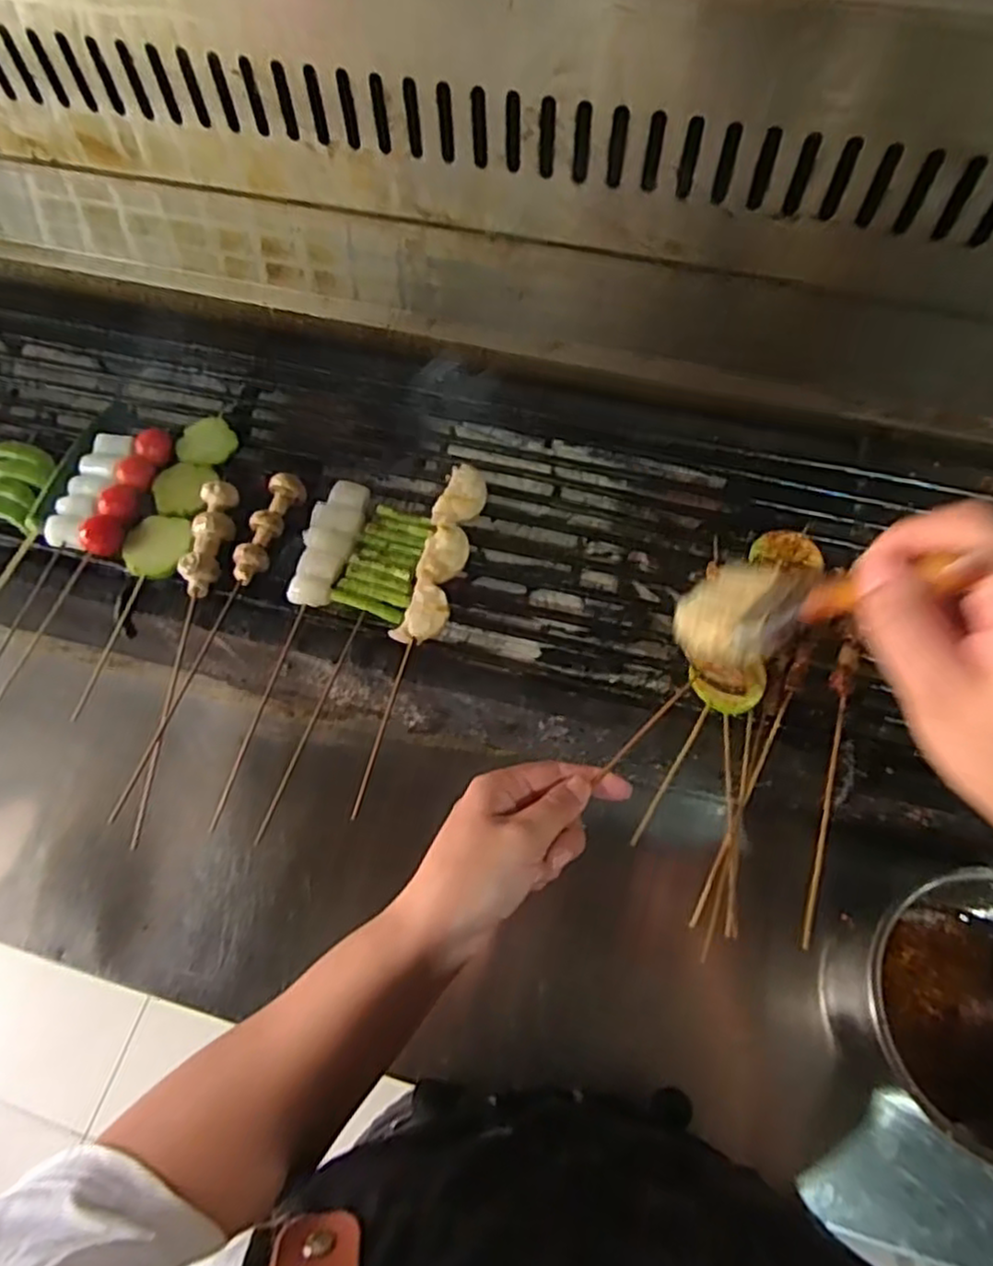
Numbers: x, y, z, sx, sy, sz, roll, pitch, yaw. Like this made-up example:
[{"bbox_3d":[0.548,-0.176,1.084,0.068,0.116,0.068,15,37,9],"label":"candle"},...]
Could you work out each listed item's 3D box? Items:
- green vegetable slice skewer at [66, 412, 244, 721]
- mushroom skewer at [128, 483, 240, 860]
[{"bbox_3d":[-0.230,-0.057,0.491,0.042,0.017,0.222,11,66,7],"label":"green vegetable slice skewer"},{"bbox_3d":[-0.205,0.013,0.470,0.022,0.022,0.234,9,80,6],"label":"mushroom skewer"}]

